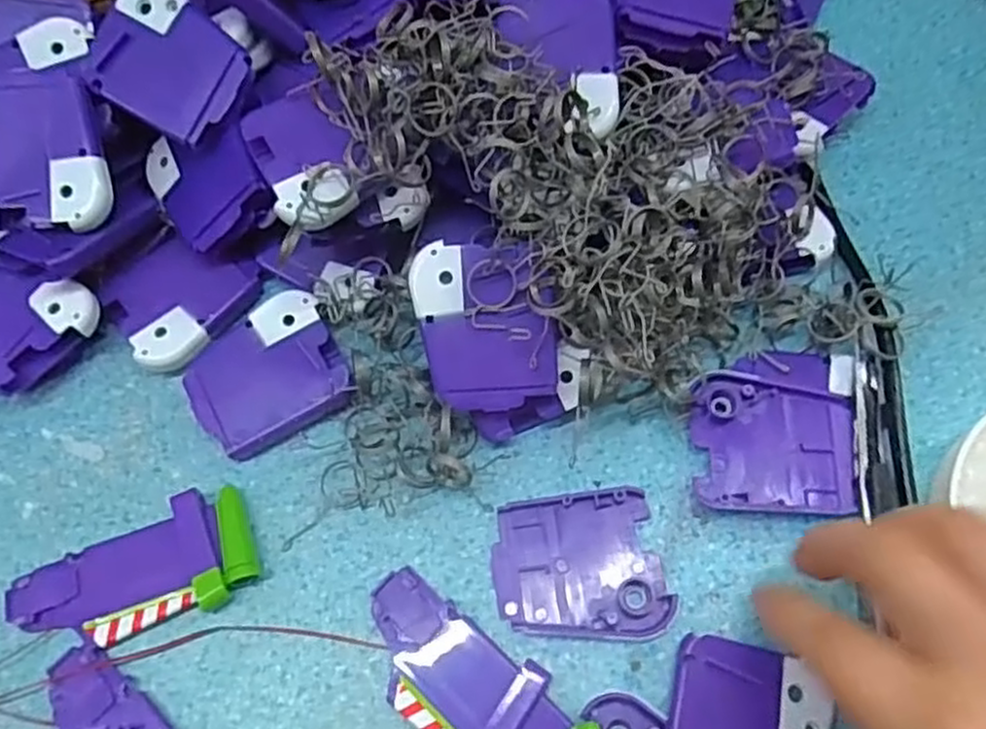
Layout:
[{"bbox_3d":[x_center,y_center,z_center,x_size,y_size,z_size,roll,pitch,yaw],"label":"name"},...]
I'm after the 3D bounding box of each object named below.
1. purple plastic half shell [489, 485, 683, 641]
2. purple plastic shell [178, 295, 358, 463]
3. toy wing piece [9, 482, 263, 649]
[{"bbox_3d":[0.031,0.074,0.275,0.060,0.006,0.053,-9,67,-2],"label":"purple plastic half shell"},{"bbox_3d":[-0.091,0.005,0.302,0.059,0.017,0.051,-27,68,-10],"label":"purple plastic shell"},{"bbox_3d":[-0.132,0.080,0.277,0.088,0.011,0.042,-25,68,-9],"label":"toy wing piece"}]

